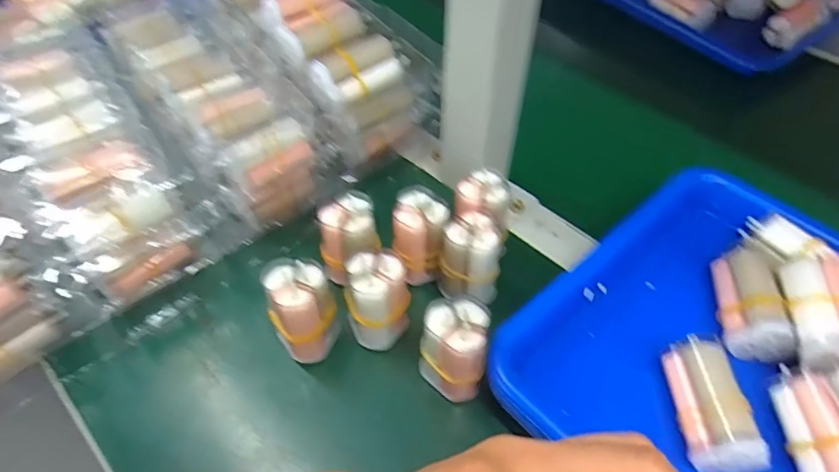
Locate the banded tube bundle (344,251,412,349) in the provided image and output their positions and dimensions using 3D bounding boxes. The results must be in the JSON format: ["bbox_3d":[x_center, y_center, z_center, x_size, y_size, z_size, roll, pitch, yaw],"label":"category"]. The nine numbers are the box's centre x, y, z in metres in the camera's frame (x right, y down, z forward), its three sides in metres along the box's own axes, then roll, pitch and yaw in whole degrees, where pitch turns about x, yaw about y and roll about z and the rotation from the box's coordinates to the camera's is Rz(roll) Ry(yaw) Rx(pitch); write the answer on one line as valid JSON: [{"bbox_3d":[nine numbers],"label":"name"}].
[{"bbox_3d":[-0.025,0.041,0.325,0.036,0.059,0.032,-3,50,-3],"label":"banded tube bundle"}]

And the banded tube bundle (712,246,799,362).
[{"bbox_3d":[0.199,0.040,0.324,0.028,0.027,0.071,4,50,3],"label":"banded tube bundle"}]

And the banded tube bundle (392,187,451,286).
[{"bbox_3d":[0.001,0.002,0.360,0.034,0.060,0.034,4,50,3],"label":"banded tube bundle"}]

